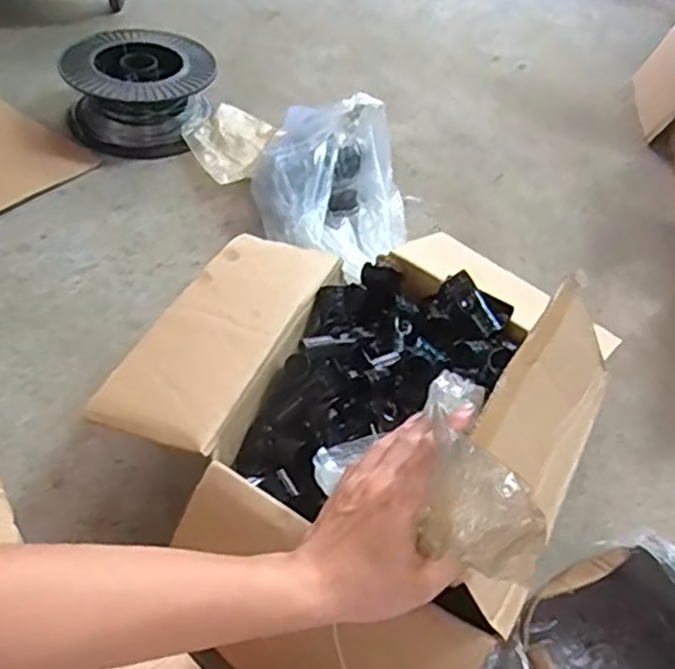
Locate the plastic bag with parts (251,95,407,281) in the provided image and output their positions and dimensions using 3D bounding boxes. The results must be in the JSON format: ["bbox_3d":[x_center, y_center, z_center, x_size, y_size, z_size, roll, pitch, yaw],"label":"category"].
[{"bbox_3d":[-0.010,-0.215,0.953,0.218,0.132,0.285,6,47,-3],"label":"plastic bag with parts"}]

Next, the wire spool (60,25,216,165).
[{"bbox_3d":[-0.324,-0.407,1.133,0.236,0.114,0.233,3,48,-4],"label":"wire spool"}]

